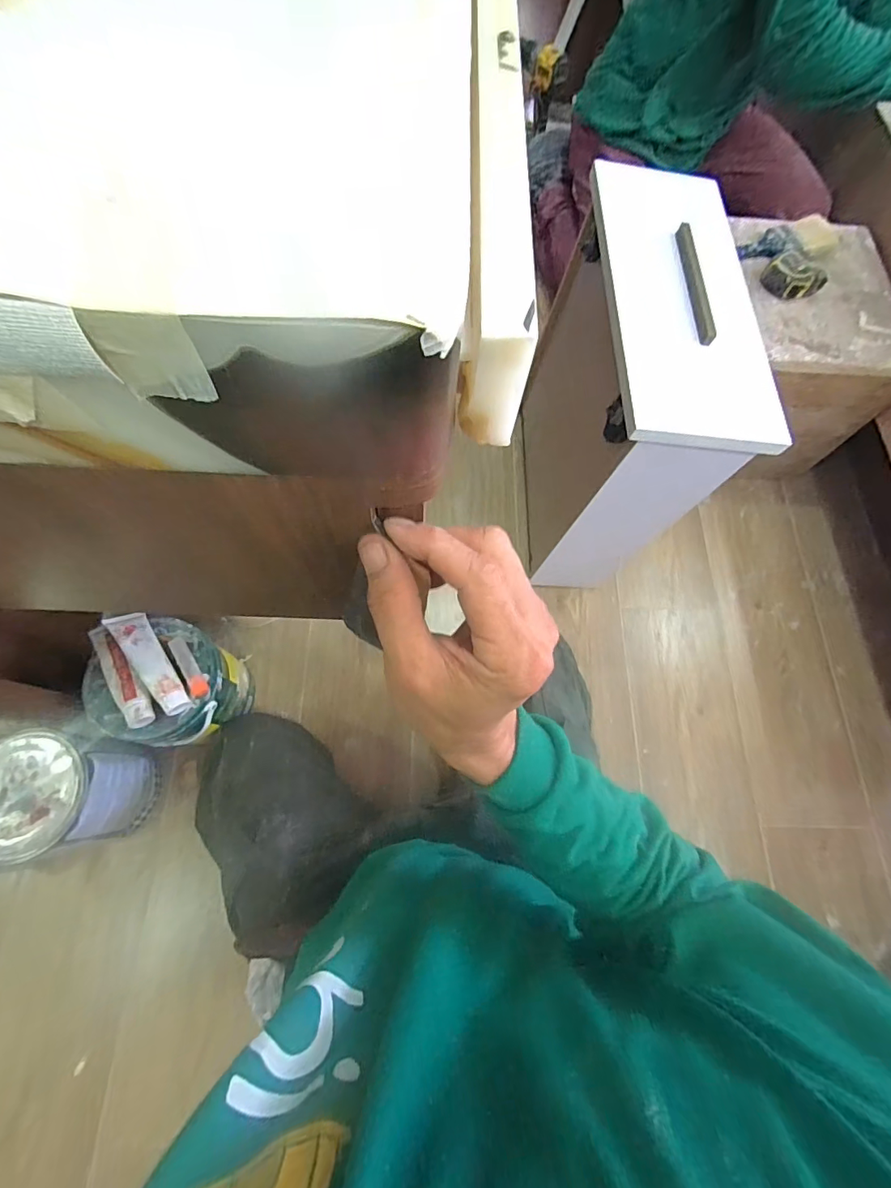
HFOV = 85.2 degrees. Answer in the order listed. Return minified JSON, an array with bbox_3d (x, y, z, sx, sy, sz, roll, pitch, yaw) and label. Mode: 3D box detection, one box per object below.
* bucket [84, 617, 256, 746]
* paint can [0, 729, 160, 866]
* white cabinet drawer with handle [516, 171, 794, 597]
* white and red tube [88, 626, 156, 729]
[{"bbox_3d":[-0.406,0.160,0.754,0.170,0.208,0.149,-36,75,-14],"label":"bucket"},{"bbox_3d":[-0.546,0.283,0.690,0.161,0.175,0.152,-3,70,-4],"label":"paint can"},{"bbox_3d":[0.278,-0.287,0.826,0.221,0.485,0.485,0,69,-2],"label":"white cabinet drawer with handle"},{"bbox_3d":[-0.438,0.109,0.654,0.035,0.025,0.158,-33,74,-13],"label":"white and red tube"}]

